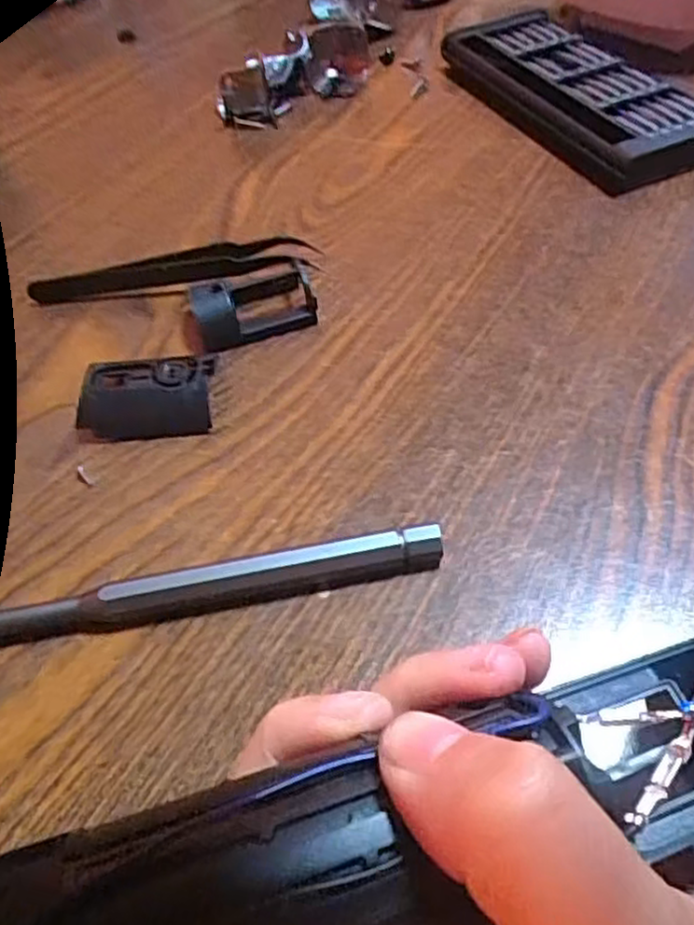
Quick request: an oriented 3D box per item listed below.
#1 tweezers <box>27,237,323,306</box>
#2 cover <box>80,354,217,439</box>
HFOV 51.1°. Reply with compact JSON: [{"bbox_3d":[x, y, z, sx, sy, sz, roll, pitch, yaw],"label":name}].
[{"bbox_3d":[-0.068,-0.073,0.282,0.108,0.013,0.013,-10,49,-3],"label":"tweezers"},{"bbox_3d":[-0.066,-0.022,0.240,0.042,0.014,0.025,-6,49,1],"label":"cover"}]

